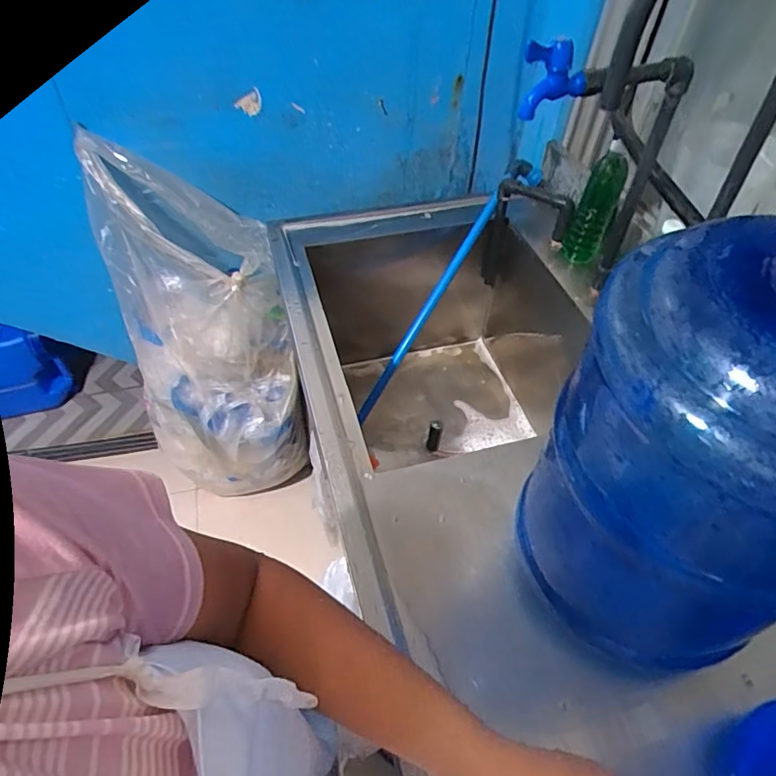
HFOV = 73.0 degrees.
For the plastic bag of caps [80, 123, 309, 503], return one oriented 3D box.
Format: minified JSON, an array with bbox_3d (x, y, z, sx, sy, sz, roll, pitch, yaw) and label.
[{"bbox_3d":[-0.427,-0.099,1.230,0.364,0.898,0.286,-22,28,-20],"label":"plastic bag of caps"}]

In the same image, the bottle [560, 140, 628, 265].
[{"bbox_3d":[0.372,-0.326,0.946,0.066,0.192,0.074,17,51,11],"label":"bottle"}]

